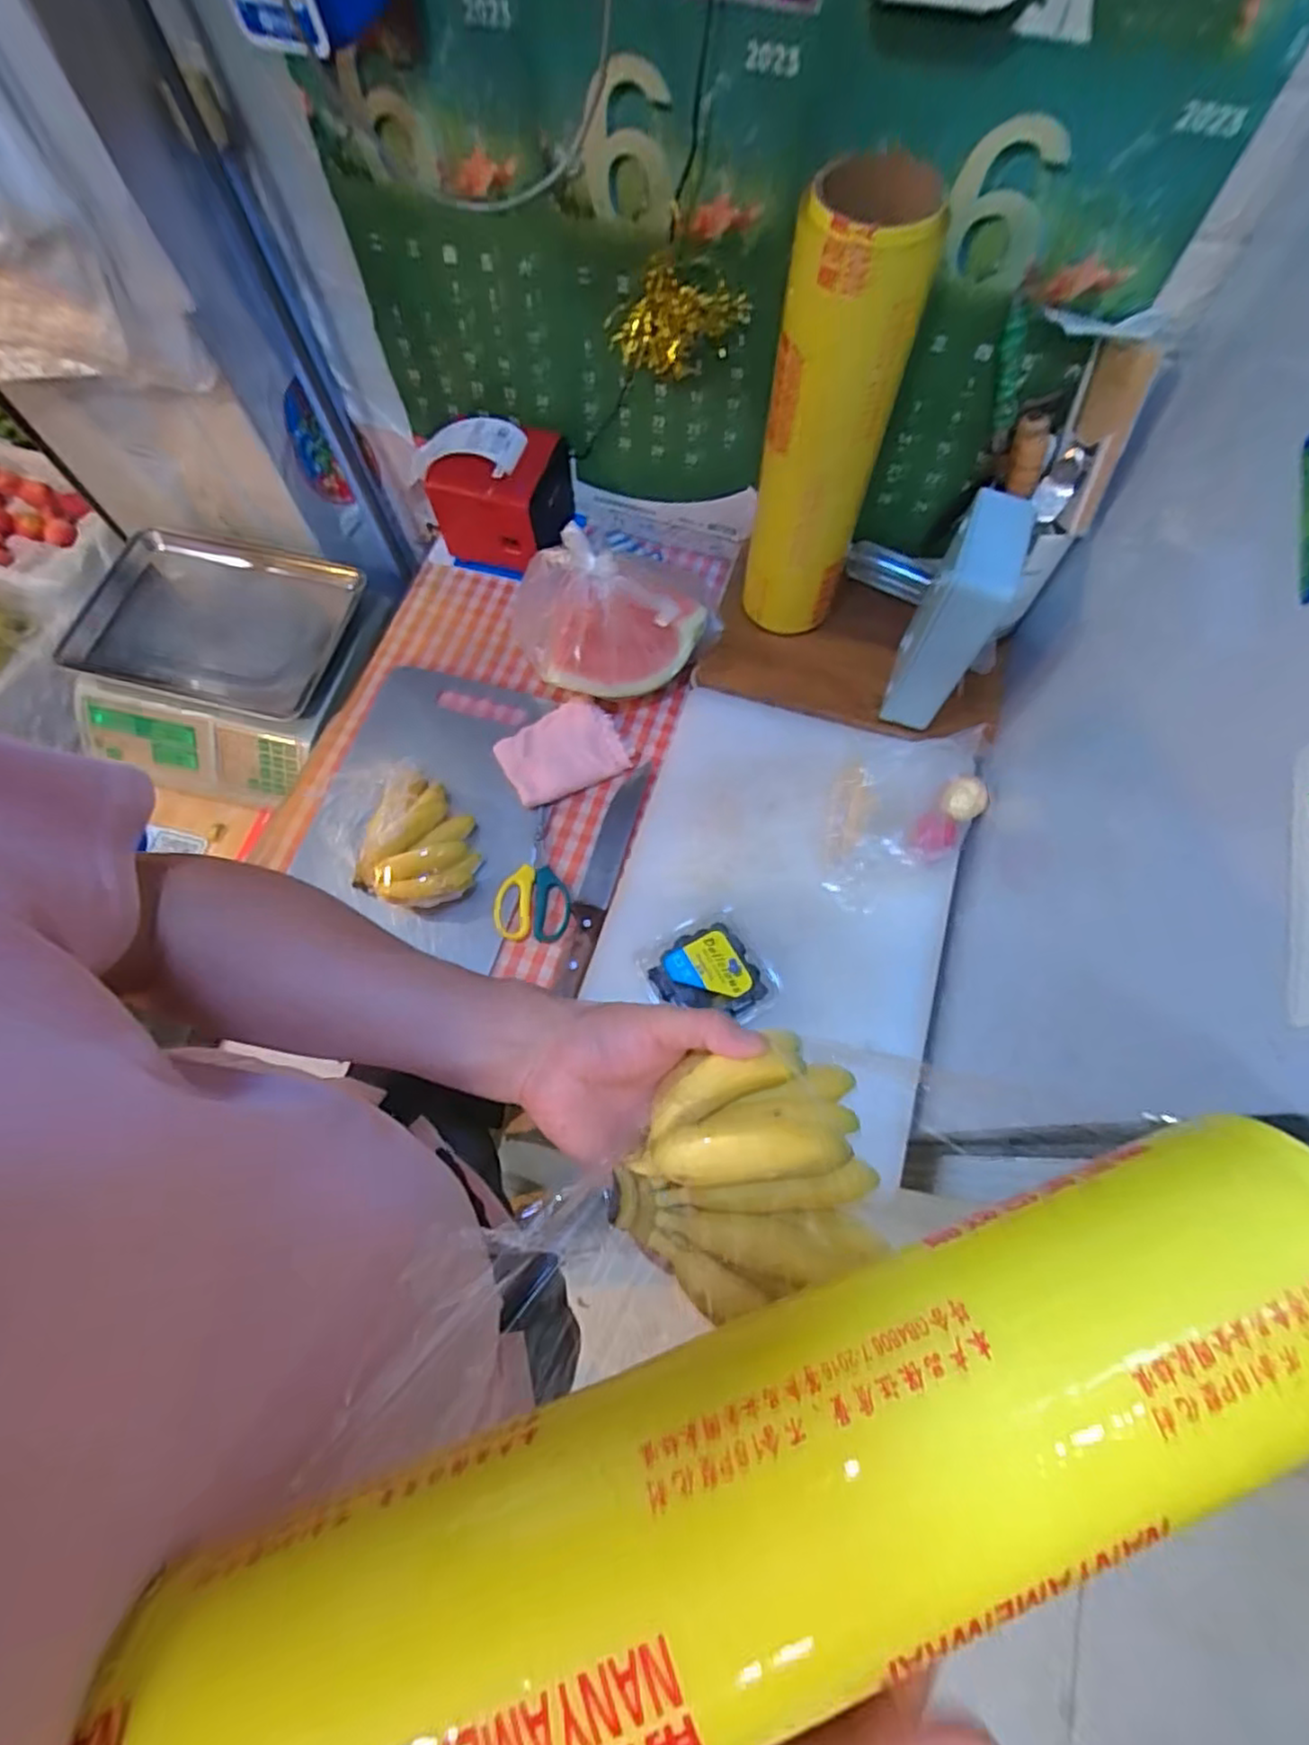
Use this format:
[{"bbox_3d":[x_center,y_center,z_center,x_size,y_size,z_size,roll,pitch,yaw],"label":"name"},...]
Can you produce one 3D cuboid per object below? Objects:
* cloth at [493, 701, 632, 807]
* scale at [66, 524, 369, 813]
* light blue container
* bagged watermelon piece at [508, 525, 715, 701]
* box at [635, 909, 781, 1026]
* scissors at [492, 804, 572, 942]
[{"bbox_3d":[-0.098,-0.128,0.741,0.124,0.025,0.087,-28,71,-10],"label":"cloth"},{"bbox_3d":[-0.577,-0.271,0.922,0.370,0.119,0.308,11,69,5],"label":"scale"},{"bbox_3d":[0.269,-0.228,0.637,0.055,0.205,0.104,20,71,8],"label":"light blue container"},{"bbox_3d":[-0.045,-0.253,0.700,0.211,0.136,0.097,4,69,2],"label":"bagged watermelon piece"},{"bbox_3d":[0.047,0.091,0.623,0.103,0.040,0.099,-25,71,-8],"label":"box"},{"bbox_3d":[-0.126,0.002,0.705,0.073,0.018,0.147,-8,69,-2],"label":"scissors"}]

